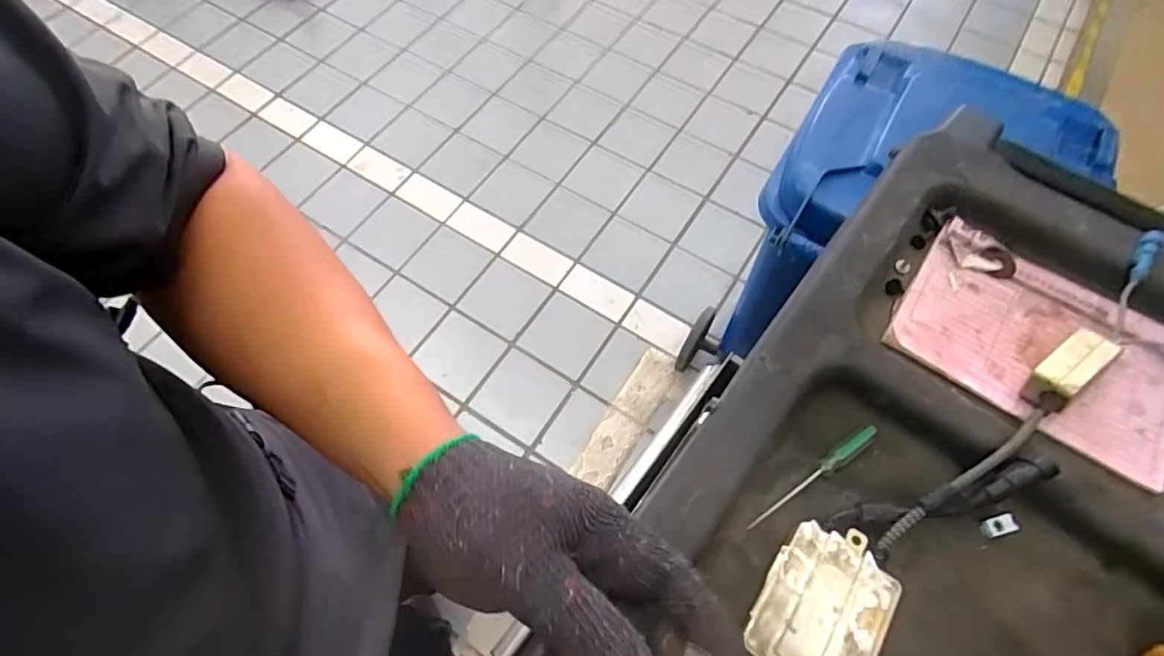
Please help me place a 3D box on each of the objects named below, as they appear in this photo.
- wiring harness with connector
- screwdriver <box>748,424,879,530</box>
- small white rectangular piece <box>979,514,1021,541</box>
[{"bbox_3d":[0.291,0.081,0.382,0.244,0.037,0.054,-30,68,-13],"label":"wiring harness with connector"},{"bbox_3d":[0.165,0.105,0.391,0.119,0.009,0.009,-30,68,-13],"label":"screwdriver"},{"bbox_3d":[0.292,0.138,0.382,0.024,0.005,0.012,-14,65,-7],"label":"small white rectangular piece"}]

